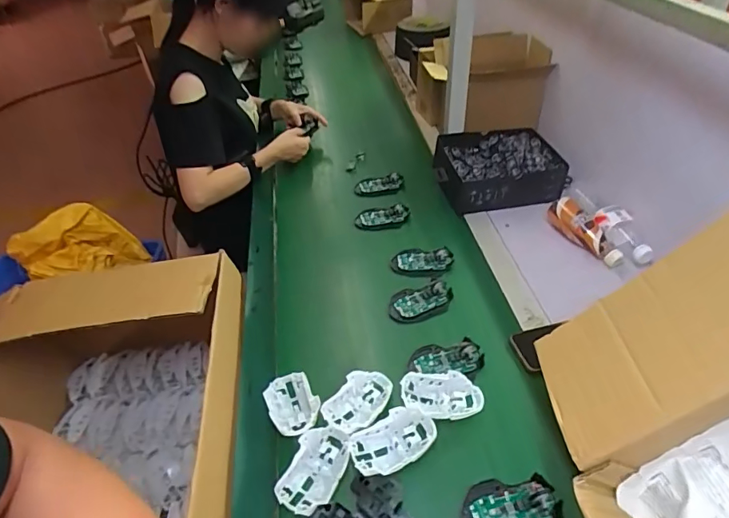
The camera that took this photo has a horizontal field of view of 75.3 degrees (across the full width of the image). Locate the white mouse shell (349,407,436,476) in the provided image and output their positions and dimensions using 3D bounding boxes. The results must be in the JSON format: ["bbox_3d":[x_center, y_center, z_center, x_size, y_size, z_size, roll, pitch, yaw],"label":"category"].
[{"bbox_3d":[0.037,0.238,0.612,0.112,0.024,0.065,-24,44,-21],"label":"white mouse shell"}]

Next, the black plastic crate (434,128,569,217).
[{"bbox_3d":[0.288,-0.198,1.050,0.255,0.089,0.194,-11,41,-6],"label":"black plastic crate"}]

